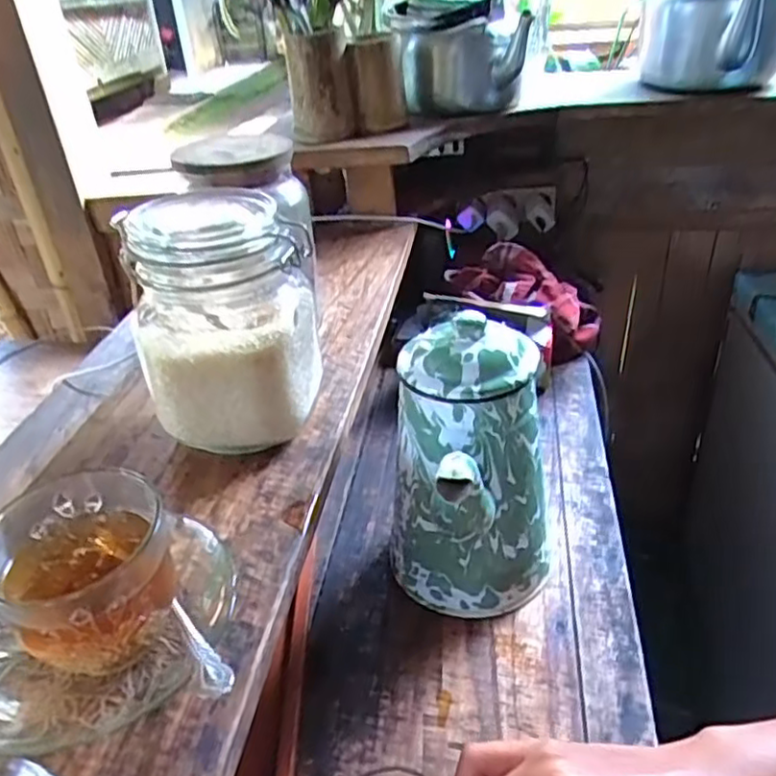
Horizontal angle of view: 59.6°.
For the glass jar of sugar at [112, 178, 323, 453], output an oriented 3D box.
[{"bbox_3d":[-0.104,-0.047,0.451,0.118,0.142,0.102,-11,35,-6],"label":"glass jar of sugar"}]

